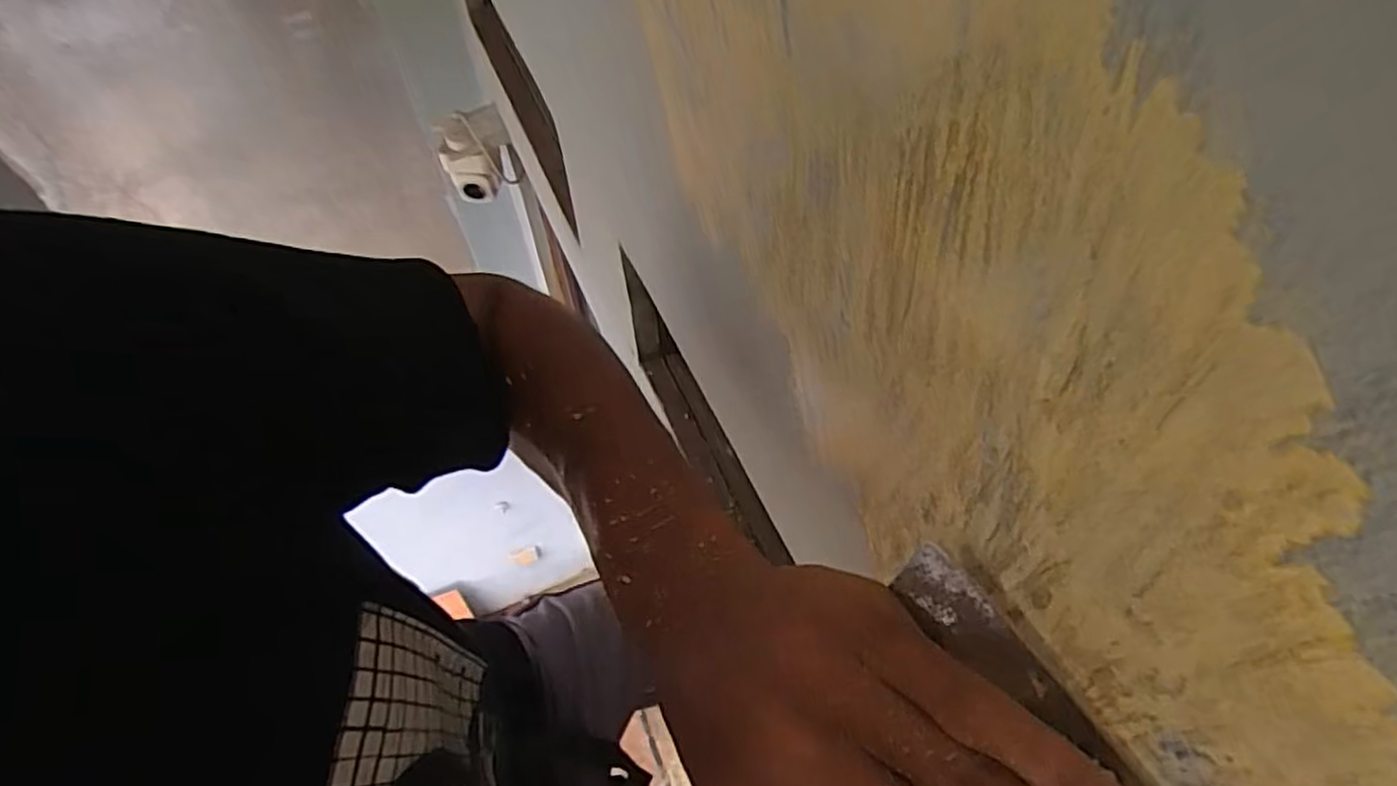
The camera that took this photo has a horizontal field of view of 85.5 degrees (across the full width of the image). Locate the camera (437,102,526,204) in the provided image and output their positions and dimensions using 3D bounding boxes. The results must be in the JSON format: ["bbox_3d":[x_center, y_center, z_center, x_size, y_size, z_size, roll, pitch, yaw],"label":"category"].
[{"bbox_3d":[-0.323,-0.349,1.117,0.106,0.118,0.076,-16,56,-7],"label":"camera"}]

